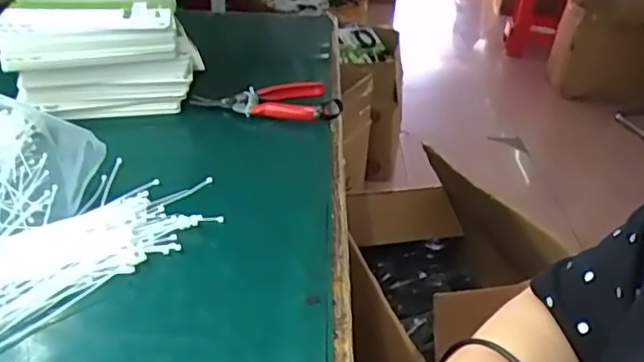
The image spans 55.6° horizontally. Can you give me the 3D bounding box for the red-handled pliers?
[{"bbox_3d":[-0.060,-0.102,0.730,0.168,0.021,0.090,6,31,6],"label":"red-handled pliers"}]

